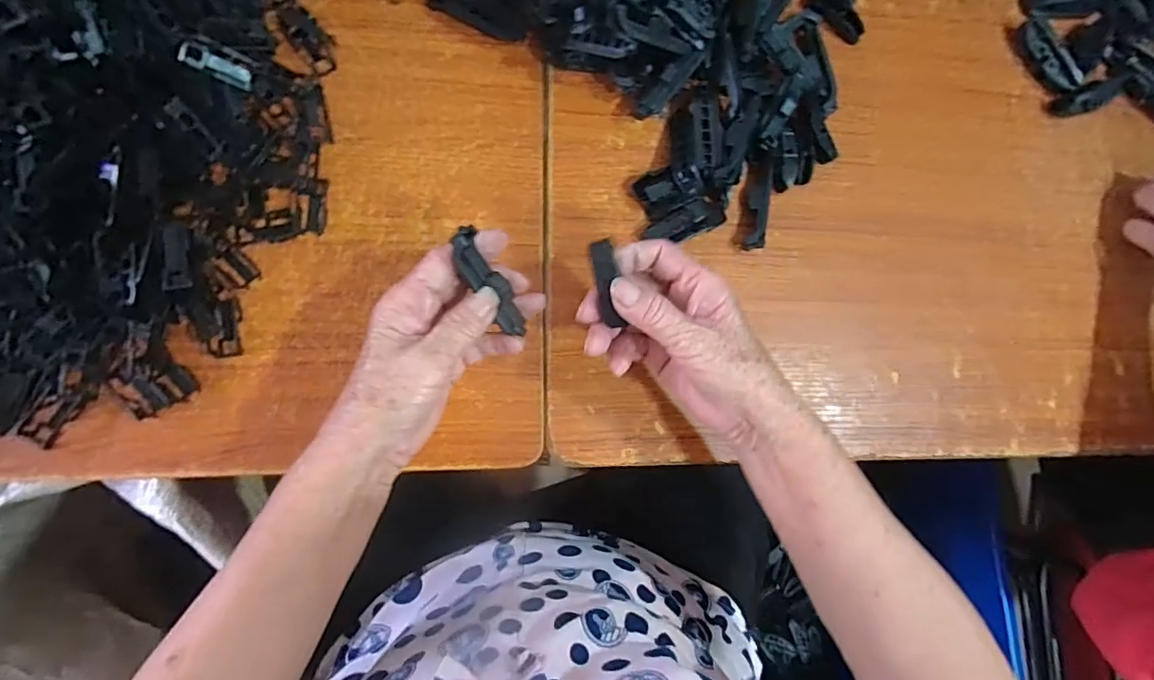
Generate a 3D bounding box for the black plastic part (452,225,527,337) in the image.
[{"bbox_3d":[-0.050,-0.031,0.321,0.019,0.013,0.073,-38,123,-9],"label":"black plastic part"}]

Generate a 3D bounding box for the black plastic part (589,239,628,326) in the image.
[{"bbox_3d":[0.016,-0.032,0.316,0.012,0.006,0.048,-11,106,-9],"label":"black plastic part"}]

